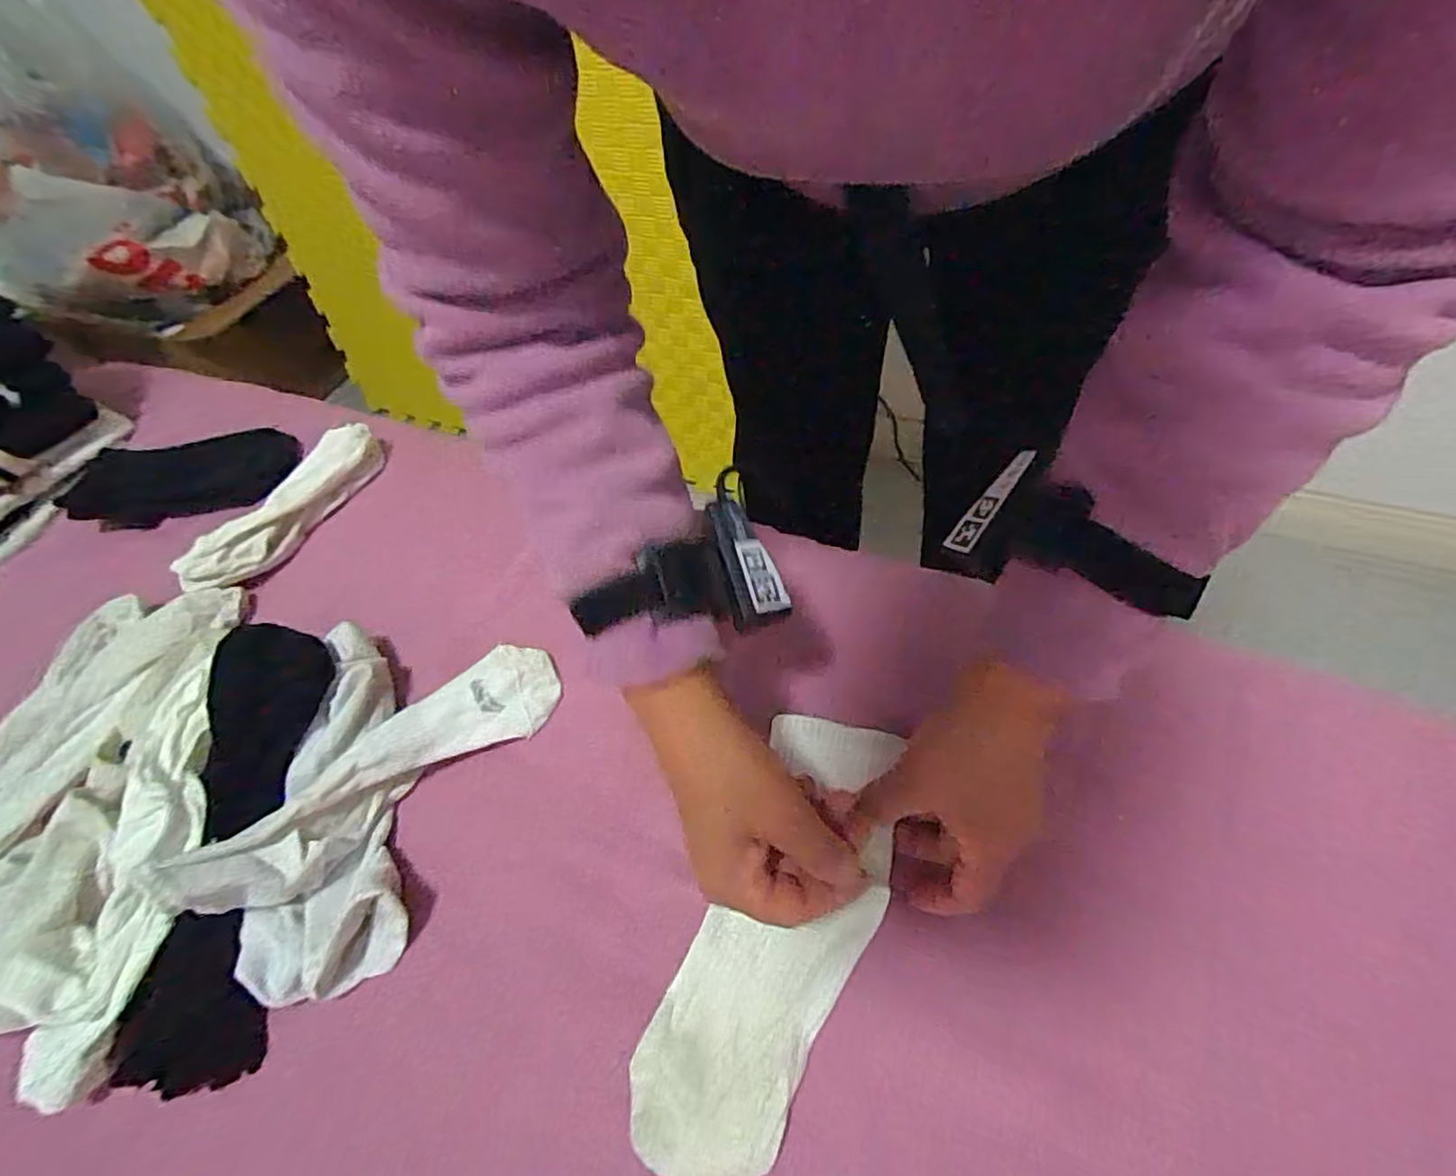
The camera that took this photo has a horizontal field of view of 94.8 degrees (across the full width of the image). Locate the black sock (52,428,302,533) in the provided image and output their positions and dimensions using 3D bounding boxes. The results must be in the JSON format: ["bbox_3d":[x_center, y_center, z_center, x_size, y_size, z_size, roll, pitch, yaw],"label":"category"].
[{"bbox_3d":[-0.557,-0.118,0.705,0.043,0.069,0.231,16,29,15],"label":"black sock"}]

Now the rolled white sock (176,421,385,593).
[{"bbox_3d":[-0.384,-0.070,0.579,0.055,0.030,0.189,18,60,21],"label":"rolled white sock"}]

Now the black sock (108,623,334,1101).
[{"bbox_3d":[-0.305,0.148,0.418,0.076,0.026,0.251,-2,69,3],"label":"black sock"}]

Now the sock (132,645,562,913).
[{"bbox_3d":[-0.209,0.109,0.414,0.067,0.073,0.226,38,66,26],"label":"sock"}]

